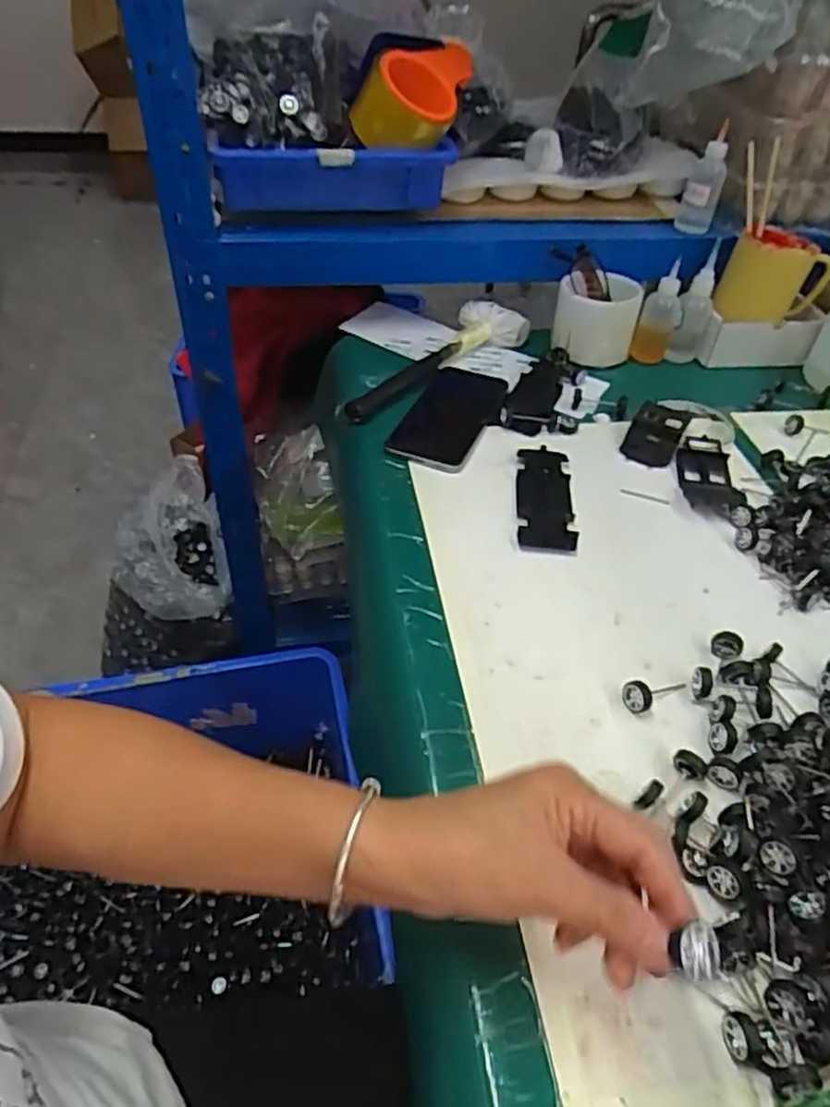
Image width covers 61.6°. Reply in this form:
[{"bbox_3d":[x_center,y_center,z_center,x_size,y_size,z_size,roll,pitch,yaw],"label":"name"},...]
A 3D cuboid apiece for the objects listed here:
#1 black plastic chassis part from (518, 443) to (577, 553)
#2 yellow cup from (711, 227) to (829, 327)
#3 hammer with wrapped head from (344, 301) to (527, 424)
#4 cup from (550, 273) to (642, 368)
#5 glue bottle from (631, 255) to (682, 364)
[{"bbox_3d":[0.110,-0.049,0.594,0.046,0.006,0.133,6,45,1],"label":"black plastic chassis part"},{"bbox_3d":[0.392,-0.300,0.759,0.099,0.073,0.106,25,48,20],"label":"yellow cup"},{"bbox_3d":[0.015,-0.211,0.733,0.073,0.030,0.249,36,53,28],"label":"hammer with wrapped head"},{"bbox_3d":[0.197,-0.256,0.761,0.087,0.072,0.087,2,45,-2],"label":"cup"},{"bbox_3d":[0.266,-0.258,0.757,0.040,0.097,0.031,18,46,13],"label":"glue bottle"}]

